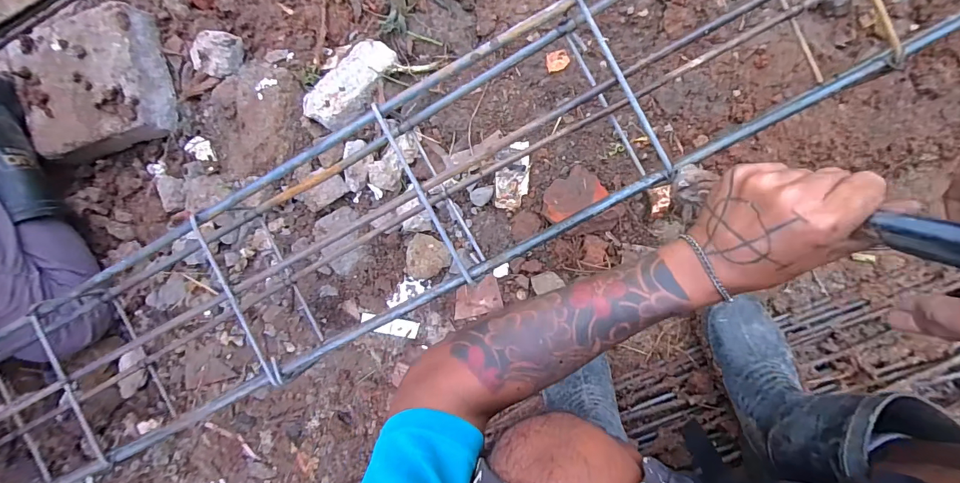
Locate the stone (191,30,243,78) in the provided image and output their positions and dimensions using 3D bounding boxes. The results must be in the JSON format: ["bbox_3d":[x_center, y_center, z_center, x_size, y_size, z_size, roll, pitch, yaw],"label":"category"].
[{"bbox_3d":[-0.435,-0.313,0.680,0.075,0.037,0.077,22,94,8],"label":"stone"}]

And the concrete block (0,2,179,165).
[{"bbox_3d":[-0.662,-0.259,0.688,0.248,0.067,0.227,-11,91,10],"label":"concrete block"}]

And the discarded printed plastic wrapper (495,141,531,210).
[{"bbox_3d":[0.048,-0.097,0.602,0.048,0.013,0.094,2,93,5],"label":"discarded printed plastic wrapper"}]

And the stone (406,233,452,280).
[{"bbox_3d":[-0.086,0.023,0.630,0.068,0.025,0.065,0,92,5],"label":"stone"}]

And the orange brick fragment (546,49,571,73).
[{"bbox_3d":[0.114,-0.265,0.600,0.032,0.006,0.030,-13,91,5],"label":"orange brick fragment"}]

